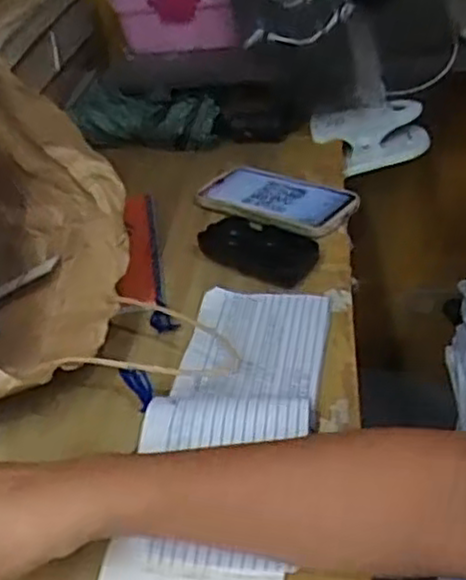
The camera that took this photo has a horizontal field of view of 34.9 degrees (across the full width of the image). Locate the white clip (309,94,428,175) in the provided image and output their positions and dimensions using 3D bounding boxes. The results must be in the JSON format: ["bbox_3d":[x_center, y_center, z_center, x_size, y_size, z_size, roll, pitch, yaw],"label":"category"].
[{"bbox_3d":[0.161,-0.181,0.870,0.136,0.068,0.036,-6,34,1],"label":"white clip"}]

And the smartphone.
[{"bbox_3d":[0.040,-0.093,0.733,0.159,0.008,0.089,22,43,35],"label":"smartphone"}]

